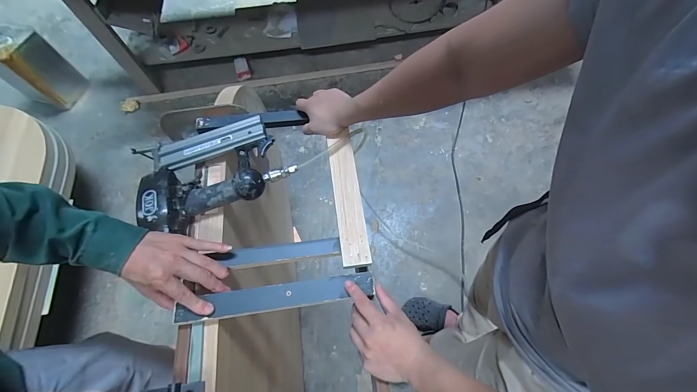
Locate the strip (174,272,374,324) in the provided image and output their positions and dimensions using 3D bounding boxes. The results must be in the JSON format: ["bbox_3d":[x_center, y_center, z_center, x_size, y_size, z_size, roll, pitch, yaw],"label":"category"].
[{"bbox_3d":[-0.105,0.150,0.447,0.285,0.008,0.037,-8,65,-7],"label":"strip"}]

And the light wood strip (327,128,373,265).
[{"bbox_3d":[-0.002,-0.002,0.506,0.045,0.017,0.234,-7,64,-3],"label":"light wood strip"}]

